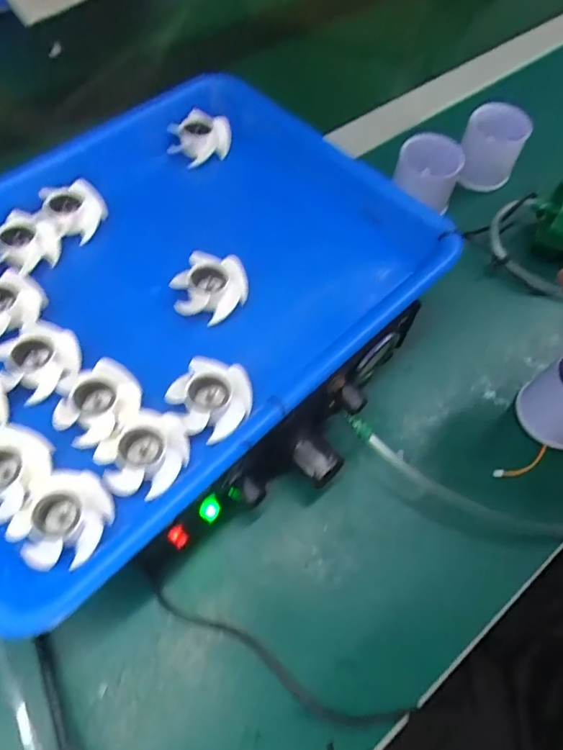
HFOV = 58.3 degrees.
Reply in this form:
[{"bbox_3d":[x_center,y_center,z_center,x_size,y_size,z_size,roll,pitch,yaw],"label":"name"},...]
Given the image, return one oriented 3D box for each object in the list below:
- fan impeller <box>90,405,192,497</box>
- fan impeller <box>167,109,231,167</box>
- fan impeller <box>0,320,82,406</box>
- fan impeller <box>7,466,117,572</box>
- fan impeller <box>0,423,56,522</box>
[{"bbox_3d":[-0.071,0.040,0.261,0.040,0.017,0.046,21,62,8],"label":"fan impeller"},{"bbox_3d":[-0.062,-0.179,0.382,0.043,0.014,0.041,27,73,8],"label":"fan impeller"},{"bbox_3d":[-0.136,-0.009,0.283,0.042,0.014,0.048,-1,62,-4],"label":"fan impeller"},{"bbox_3d":[-0.104,0.070,0.245,0.039,0.016,0.046,29,64,12],"label":"fan impeller"},{"bbox_3d":[-0.140,0.047,0.253,0.039,0.014,0.045,36,65,15],"label":"fan impeller"}]

